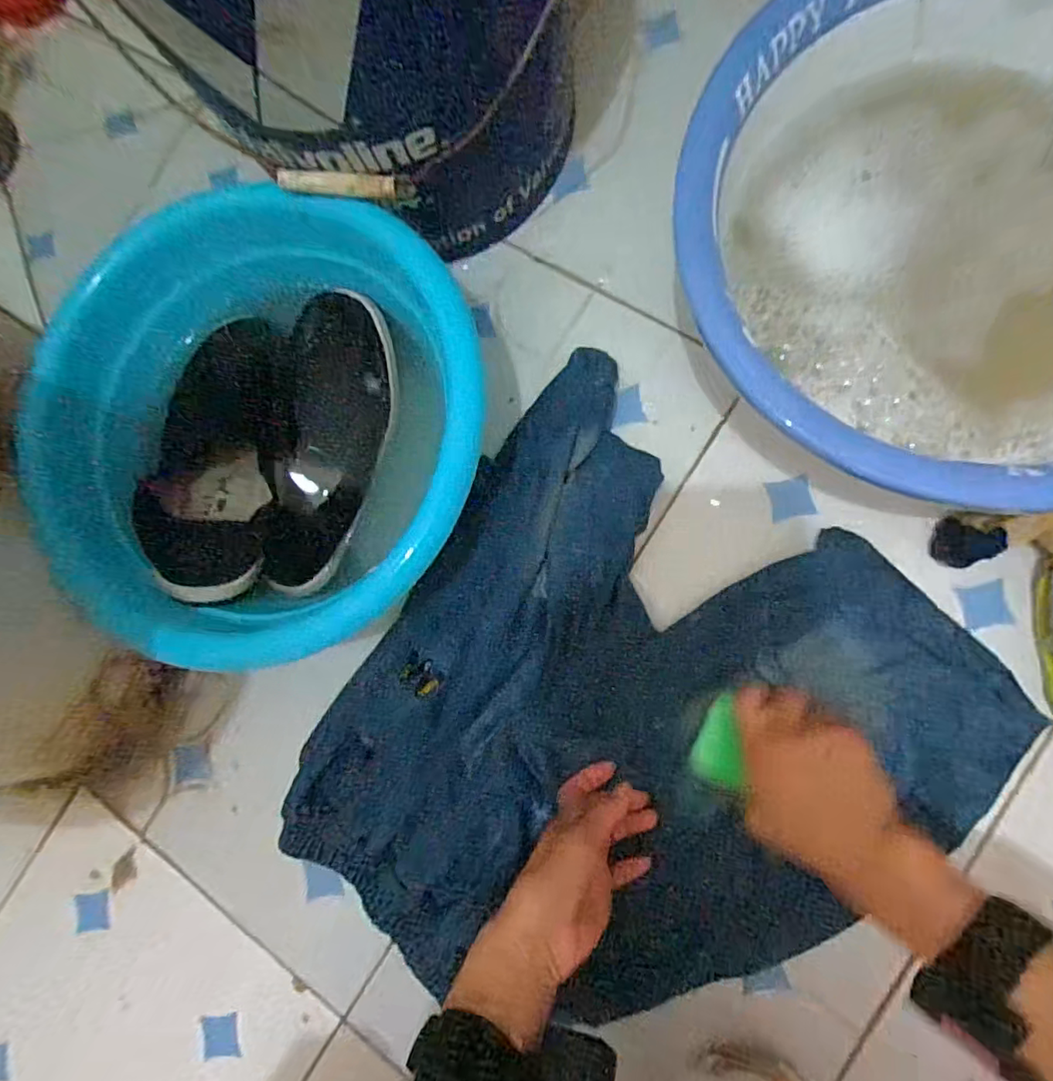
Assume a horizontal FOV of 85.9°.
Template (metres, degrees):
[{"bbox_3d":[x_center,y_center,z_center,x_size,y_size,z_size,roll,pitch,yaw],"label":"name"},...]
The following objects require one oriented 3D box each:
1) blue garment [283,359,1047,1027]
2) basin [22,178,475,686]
[{"bbox_3d":[0.076,0.147,0.413,0.401,0.035,0.422,34,86,7],"label":"blue garment"},{"bbox_3d":[-0.176,-0.087,0.400,0.291,0.127,0.321,-5,84,7],"label":"basin"}]

